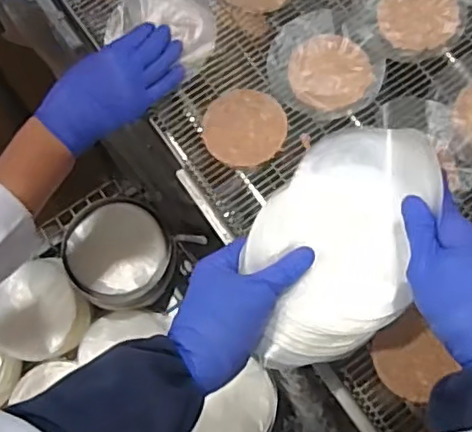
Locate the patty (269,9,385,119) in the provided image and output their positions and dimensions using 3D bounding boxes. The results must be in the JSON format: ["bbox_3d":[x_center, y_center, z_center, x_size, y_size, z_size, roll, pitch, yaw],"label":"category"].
[{"bbox_3d":[0.091,-0.159,0.651,0.121,0.009,0.108,41,79,12],"label":"patty"}]

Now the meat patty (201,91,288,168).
[{"bbox_3d":[0.010,-0.090,0.632,0.082,0.009,0.081,-4,73,0],"label":"meat patty"}]

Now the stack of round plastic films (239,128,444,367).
[{"bbox_3d":[0.076,0.019,0.476,0.125,0.056,0.190,12,74,5],"label":"stack of round plastic films"}]

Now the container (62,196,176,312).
[{"bbox_3d":[-0.160,0.048,0.845,0.141,0.045,0.150,0,73,1],"label":"container"}]

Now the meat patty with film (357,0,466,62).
[{"bbox_3d":[0.191,-0.223,0.671,0.102,0.005,0.108,-23,74,-5],"label":"meat patty with film"}]

